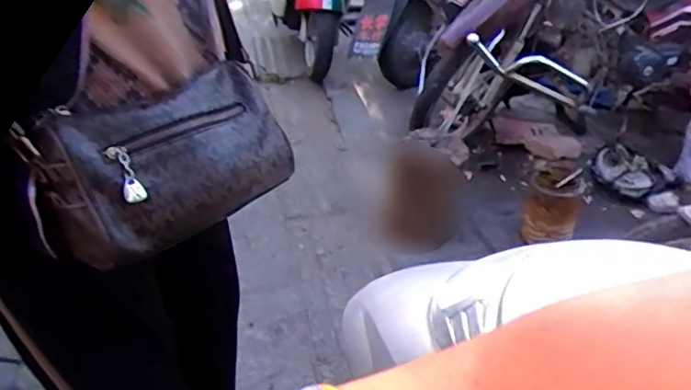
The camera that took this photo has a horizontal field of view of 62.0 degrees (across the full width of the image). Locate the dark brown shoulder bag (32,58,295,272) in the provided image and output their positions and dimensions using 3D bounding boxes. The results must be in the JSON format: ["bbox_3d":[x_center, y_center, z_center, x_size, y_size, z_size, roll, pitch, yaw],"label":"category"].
[{"bbox_3d":[-0.162,-0.030,0.554,0.096,0.123,0.225,26,45,34],"label":"dark brown shoulder bag"}]

